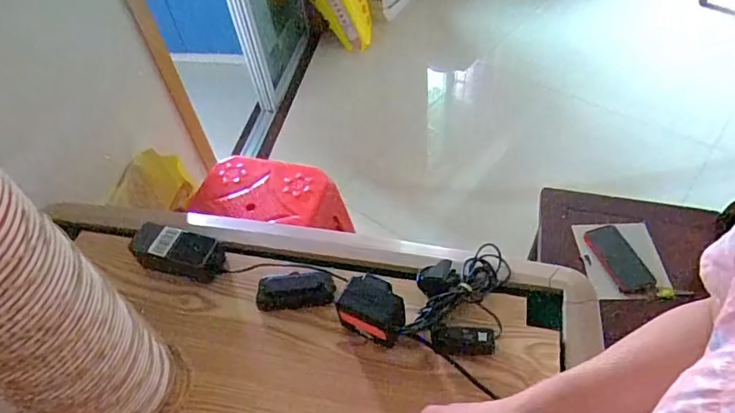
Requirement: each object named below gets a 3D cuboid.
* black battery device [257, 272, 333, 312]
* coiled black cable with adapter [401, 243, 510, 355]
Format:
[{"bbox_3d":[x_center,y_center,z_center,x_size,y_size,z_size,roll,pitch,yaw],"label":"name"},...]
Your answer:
[{"bbox_3d":[-0.102,0.117,0.719,0.112,0.030,0.045,-6,49,2],"label":"black battery device"},{"bbox_3d":[0.126,0.108,0.680,0.113,0.053,0.177,11,52,15],"label":"coiled black cable with adapter"}]

